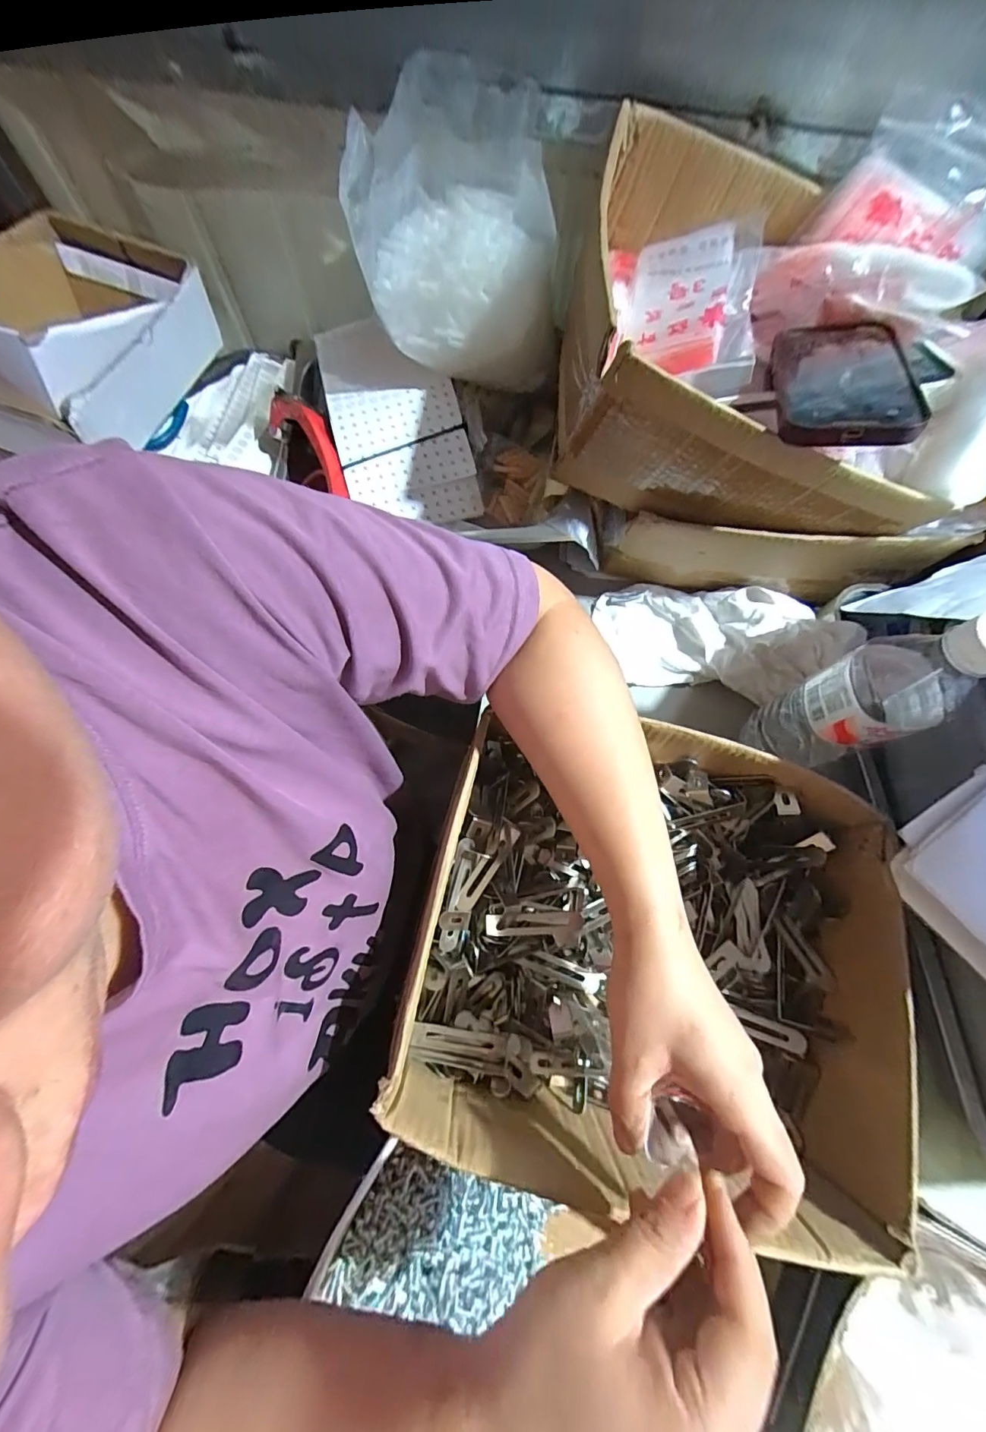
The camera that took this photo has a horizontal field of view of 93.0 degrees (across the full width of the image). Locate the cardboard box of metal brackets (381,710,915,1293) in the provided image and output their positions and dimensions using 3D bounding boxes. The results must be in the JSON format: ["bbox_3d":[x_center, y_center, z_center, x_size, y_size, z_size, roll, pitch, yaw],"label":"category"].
[{"bbox_3d":[0.111,0.155,0.340,0.300,0.106,0.276,14,71,4],"label":"cardboard box of metal brackets"}]

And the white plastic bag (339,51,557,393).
[{"bbox_3d":[-0.022,-0.370,0.396,0.152,0.193,0.121,3,70,0],"label":"white plastic bag"}]

